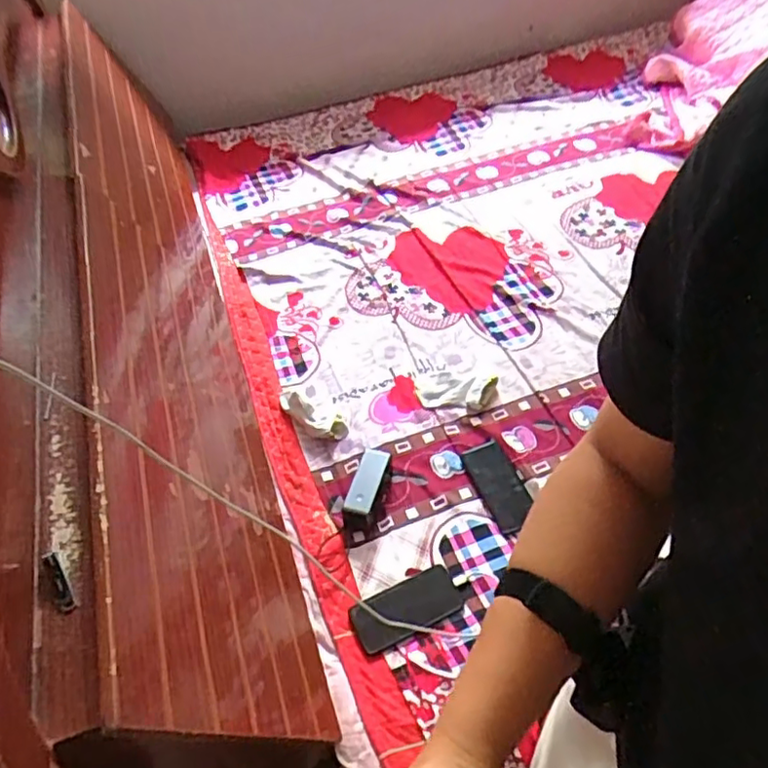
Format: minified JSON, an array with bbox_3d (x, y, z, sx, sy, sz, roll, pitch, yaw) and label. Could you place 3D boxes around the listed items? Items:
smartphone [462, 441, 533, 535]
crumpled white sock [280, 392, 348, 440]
[{"bbox_3d":[0.198,0.172,1.063,0.072,0.006,0.170,-20,52,-10],"label":"smartphone"},{"bbox_3d":[-0.134,0.052,1.147,0.067,0.045,0.154,-37,57,-22],"label":"crumpled white sock"}]

